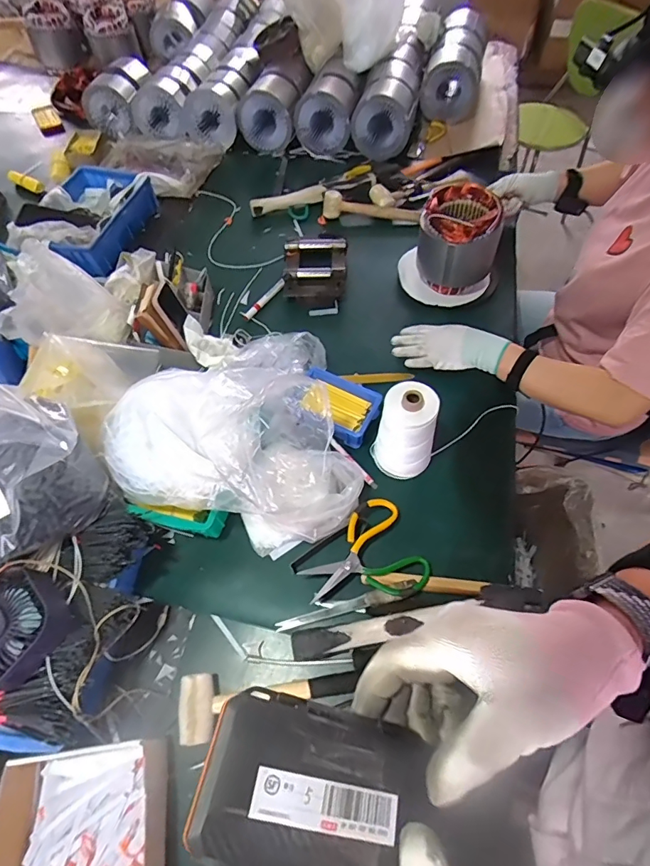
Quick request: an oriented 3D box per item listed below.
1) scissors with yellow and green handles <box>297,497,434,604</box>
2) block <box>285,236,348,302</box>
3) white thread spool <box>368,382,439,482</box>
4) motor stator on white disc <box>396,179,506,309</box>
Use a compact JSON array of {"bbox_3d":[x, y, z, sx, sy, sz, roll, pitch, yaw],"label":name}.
[{"bbox_3d":[0.054,0.190,0.682,0.171,0.031,0.146,-23,61,-11],"label":"scissors with yellow and green handles"},{"bbox_3d":[-0.022,-0.367,1.009,0.138,0.039,0.222,2,60,4],"label":"block"},{"bbox_3d":[0.128,-0.002,0.724,0.099,0.172,0.090,-1,60,2],"label":"white thread spool"},{"bbox_3d":[0.246,-0.379,0.929,0.165,0.174,0.186,-37,65,-17],"label":"motor stator on white disc"}]

